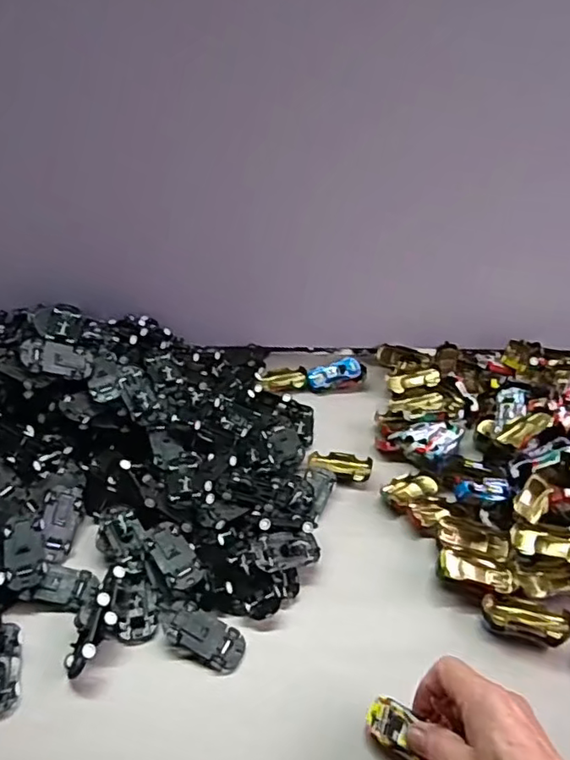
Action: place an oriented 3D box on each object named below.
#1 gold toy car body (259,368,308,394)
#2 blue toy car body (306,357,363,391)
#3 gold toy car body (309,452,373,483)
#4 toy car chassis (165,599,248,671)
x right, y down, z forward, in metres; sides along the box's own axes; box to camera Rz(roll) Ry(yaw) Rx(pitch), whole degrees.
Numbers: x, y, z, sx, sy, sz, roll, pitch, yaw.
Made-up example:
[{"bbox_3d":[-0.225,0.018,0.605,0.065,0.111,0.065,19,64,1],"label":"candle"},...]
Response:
[{"bbox_3d":[-0.003,-0.003,0.677,0.056,0.014,0.031,-7,41,-11],"label":"gold toy car body"},{"bbox_3d":[0.057,-0.006,0.673,0.062,0.021,0.027,-11,42,-16],"label":"blue toy car body"},{"bbox_3d":[0.056,0.085,0.577,0.062,0.013,0.032,7,40,5],"label":"gold toy car body"},{"bbox_3d":[-0.063,0.196,0.439,0.065,0.014,0.032,22,43,21],"label":"toy car chassis"}]

